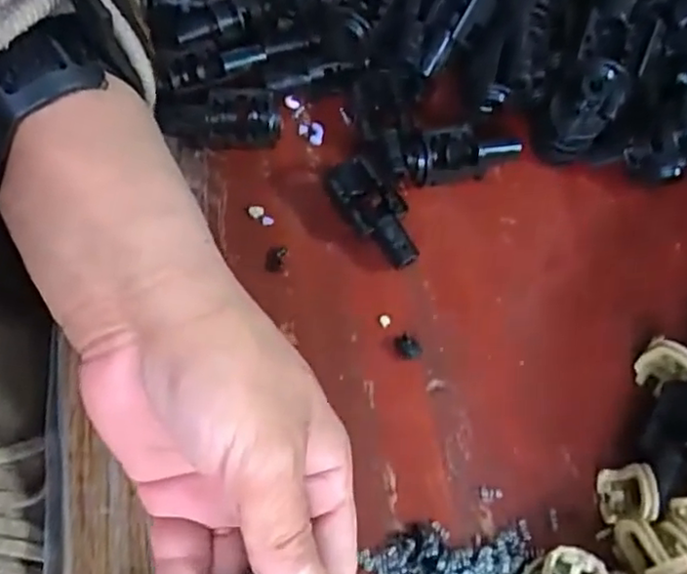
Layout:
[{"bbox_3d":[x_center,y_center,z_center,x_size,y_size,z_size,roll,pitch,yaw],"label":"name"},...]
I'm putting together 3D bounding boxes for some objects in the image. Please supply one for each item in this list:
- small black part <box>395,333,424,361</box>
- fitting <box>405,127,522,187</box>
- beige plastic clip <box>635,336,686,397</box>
[{"bbox_3d":[0.028,0.026,0.282,0.012,0.006,0.009,24,66,8],"label":"small black part"},{"bbox_3d":[0.056,-0.061,0.316,0.055,0.022,0.024,-15,67,-10],"label":"fitting"},{"bbox_3d":[0.137,0.033,0.279,0.021,0.025,0.015,36,61,12],"label":"beige plastic clip"}]

